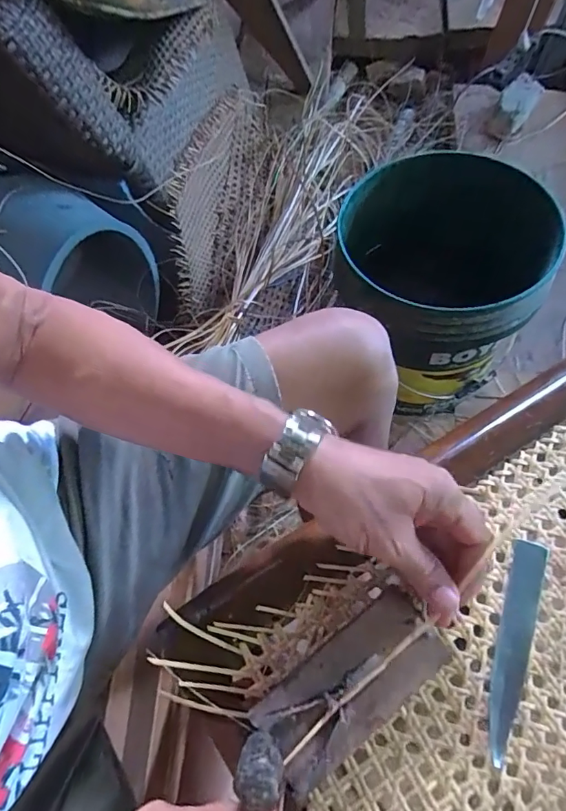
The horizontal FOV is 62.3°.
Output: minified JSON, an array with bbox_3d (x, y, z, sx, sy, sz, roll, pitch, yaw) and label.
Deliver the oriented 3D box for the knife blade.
[{"bbox_3d":[0.161,0.165,0.323,0.023,0.004,0.140,17,70,9],"label":"knife blade"}]

